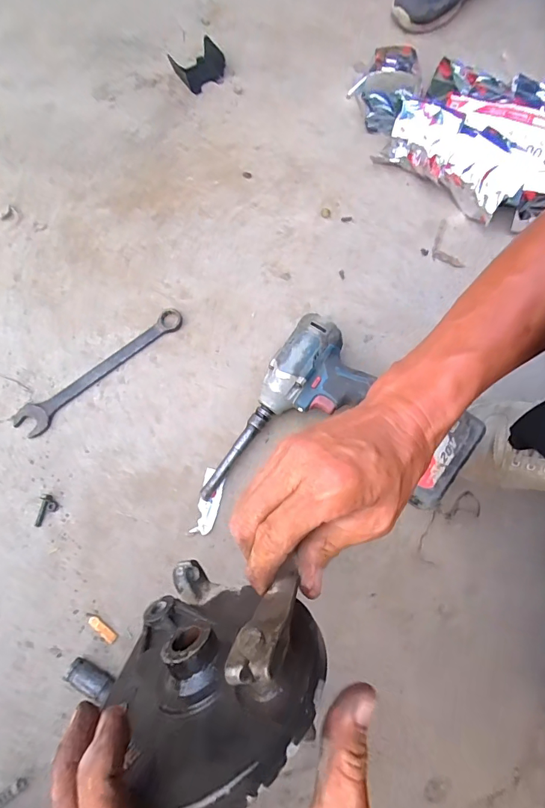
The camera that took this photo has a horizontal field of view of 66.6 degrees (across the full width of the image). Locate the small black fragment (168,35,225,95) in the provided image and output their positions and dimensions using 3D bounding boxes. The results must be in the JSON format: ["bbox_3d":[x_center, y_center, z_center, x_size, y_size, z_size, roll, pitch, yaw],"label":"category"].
[{"bbox_3d":[-0.117,-0.552,0.679,0.080,0.030,0.057,-41,79,-11],"label":"small black fragment"}]

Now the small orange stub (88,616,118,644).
[{"bbox_3d":[-0.188,0.249,0.460,0.037,0.004,0.012,38,77,8],"label":"small orange stub"}]

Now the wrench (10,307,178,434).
[{"bbox_3d":[-0.222,-0.046,0.542,0.244,0.011,0.039,-40,79,-11],"label":"wrench"}]

